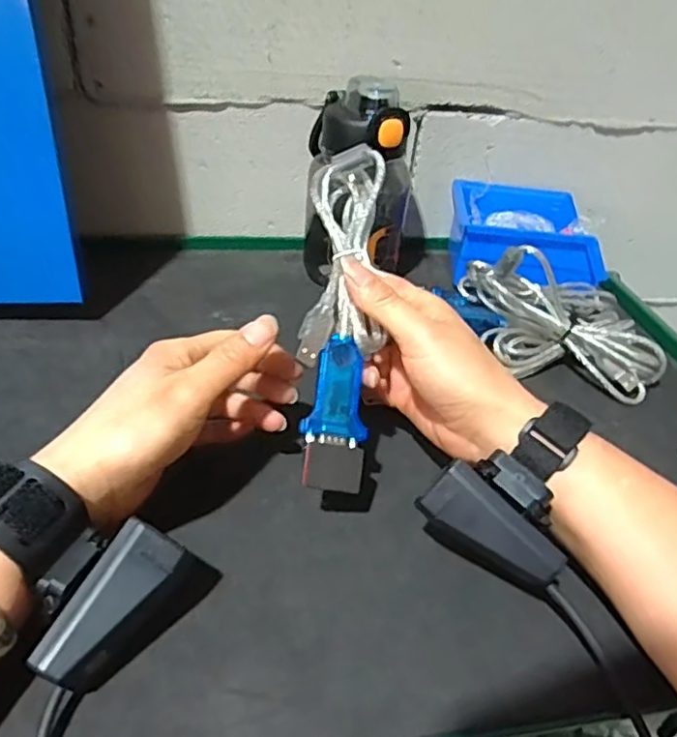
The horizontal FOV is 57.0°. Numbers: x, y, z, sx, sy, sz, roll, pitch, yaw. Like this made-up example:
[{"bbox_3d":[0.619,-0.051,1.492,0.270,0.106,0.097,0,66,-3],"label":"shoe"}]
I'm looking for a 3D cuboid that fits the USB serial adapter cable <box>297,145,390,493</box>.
[{"bbox_3d":[0.001,-0.037,0.369,0.042,0.027,0.212,5,70,-2],"label":"USB serial adapter cable"}]

